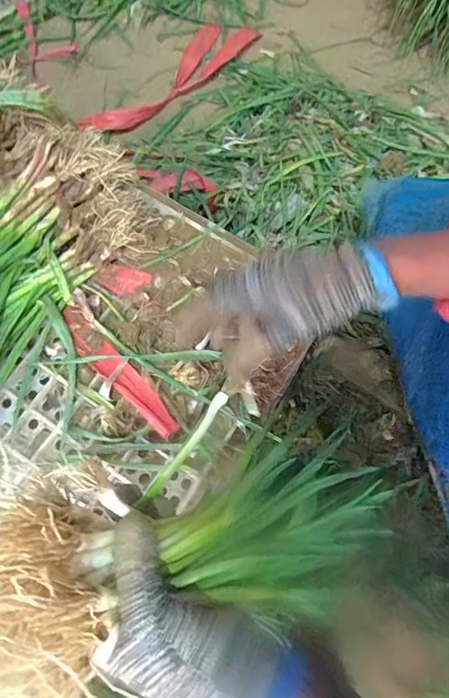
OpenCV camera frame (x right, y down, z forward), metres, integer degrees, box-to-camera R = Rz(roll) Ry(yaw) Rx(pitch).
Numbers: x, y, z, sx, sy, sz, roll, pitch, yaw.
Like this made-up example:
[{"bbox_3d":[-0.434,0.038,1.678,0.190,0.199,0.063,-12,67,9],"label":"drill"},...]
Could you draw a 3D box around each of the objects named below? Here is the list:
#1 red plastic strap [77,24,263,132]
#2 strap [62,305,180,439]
[{"bbox_3d":[-0.127,-0.626,0.961,0.500,0.039,0.109,-40,77,-10],"label":"red plastic strap"},{"bbox_3d":[-0.120,0.023,0.463,0.189,0.015,0.031,42,79,12],"label":"strap"}]

